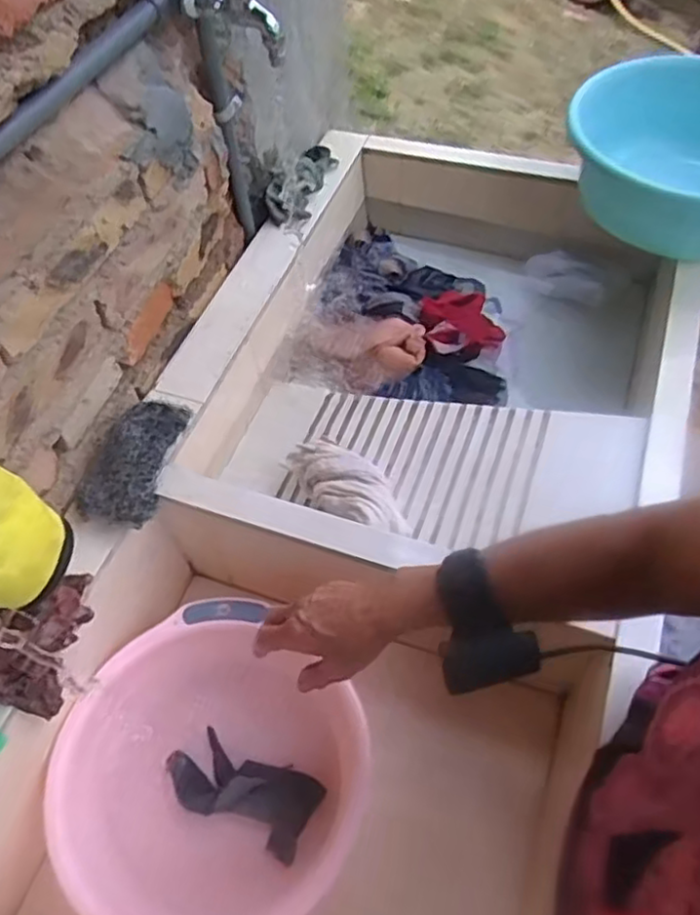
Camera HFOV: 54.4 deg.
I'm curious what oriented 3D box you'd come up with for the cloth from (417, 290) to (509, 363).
[{"bbox_3d":[0.151,-0.194,0.961,0.104,0.030,0.108,-24,59,-14],"label":"cloth"}]

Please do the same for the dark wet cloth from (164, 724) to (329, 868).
[{"bbox_3d":[-0.110,0.334,0.690,0.154,0.029,0.075,22,60,15],"label":"dark wet cloth"}]

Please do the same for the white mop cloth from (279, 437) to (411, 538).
[{"bbox_3d":[-0.005,0.037,0.763,0.076,0.052,0.179,-35,41,-20],"label":"white mop cloth"}]

